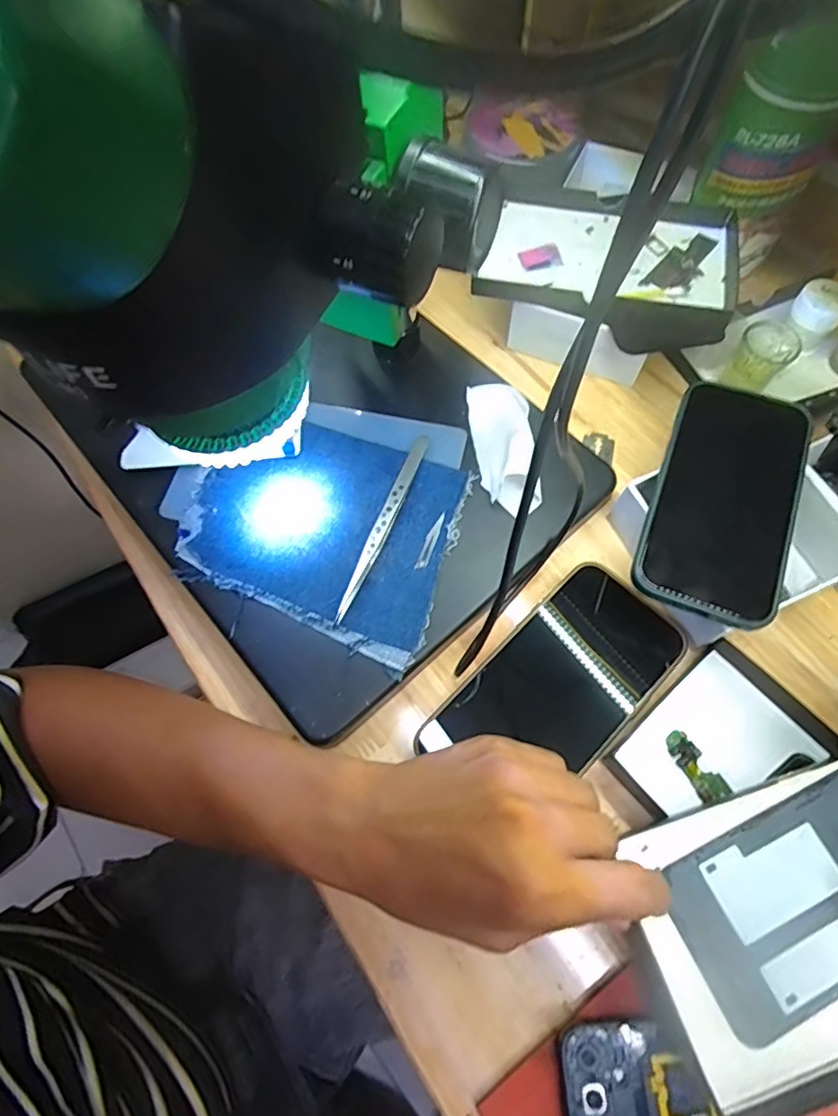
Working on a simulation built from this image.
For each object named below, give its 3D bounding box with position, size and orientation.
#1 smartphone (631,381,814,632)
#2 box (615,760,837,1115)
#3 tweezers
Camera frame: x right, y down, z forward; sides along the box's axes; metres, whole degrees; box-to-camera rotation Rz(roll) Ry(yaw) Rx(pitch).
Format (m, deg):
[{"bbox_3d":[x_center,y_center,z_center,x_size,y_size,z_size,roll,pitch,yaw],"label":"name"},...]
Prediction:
[{"bbox_3d":[0.175,-0.035,0.312,0.073,0.011,0.144,20,69,11],"label":"smartphone"},{"bbox_3d":[0.202,0.157,0.253,0.202,0.015,0.110,-20,68,-6],"label":"box"},{"bbox_3d":[-0.021,-0.024,0.344,0.009,0.010,0.137,20,69,10],"label":"tweezers"}]

